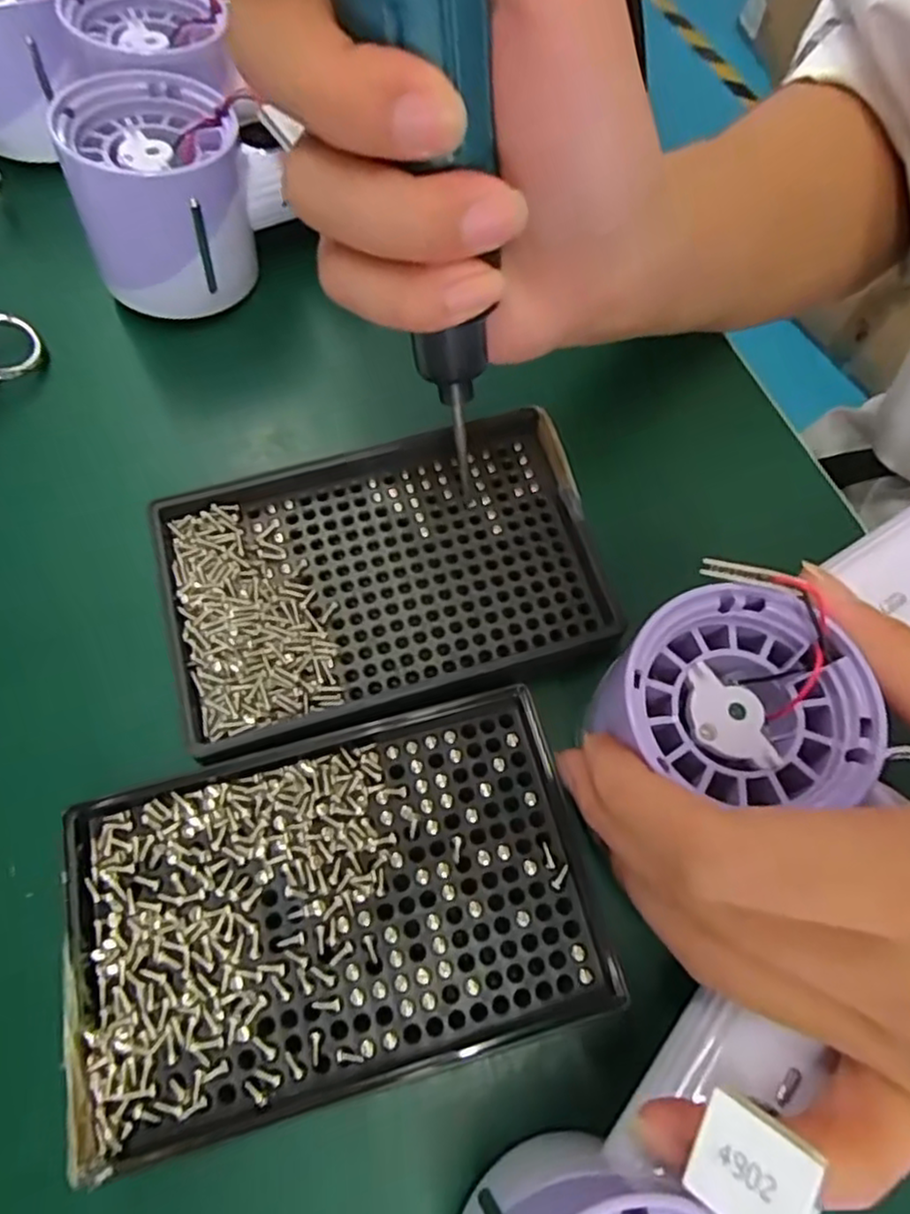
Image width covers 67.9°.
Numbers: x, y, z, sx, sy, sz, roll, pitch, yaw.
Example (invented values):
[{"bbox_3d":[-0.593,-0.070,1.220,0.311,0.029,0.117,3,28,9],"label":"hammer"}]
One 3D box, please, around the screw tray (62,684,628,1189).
[{"bbox_3d":[-0.032,0.081,0.185,0.137,0.012,0.088,-13,68,-7],"label":"screw tray"}]

